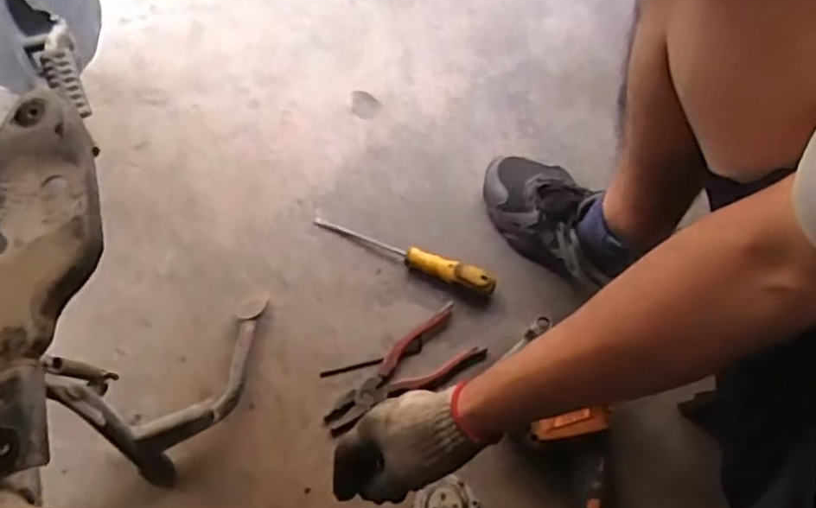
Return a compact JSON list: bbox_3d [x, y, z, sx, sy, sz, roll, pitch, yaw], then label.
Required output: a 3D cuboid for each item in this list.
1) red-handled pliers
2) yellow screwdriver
[{"bbox_3d":[-0.009,0.137,0.768,0.190,0.017,0.064,-34,66,-13],"label":"red-handled pliers"},{"bbox_3d":[-0.008,-0.002,0.824,0.241,0.029,0.028,19,66,20],"label":"yellow screwdriver"}]

